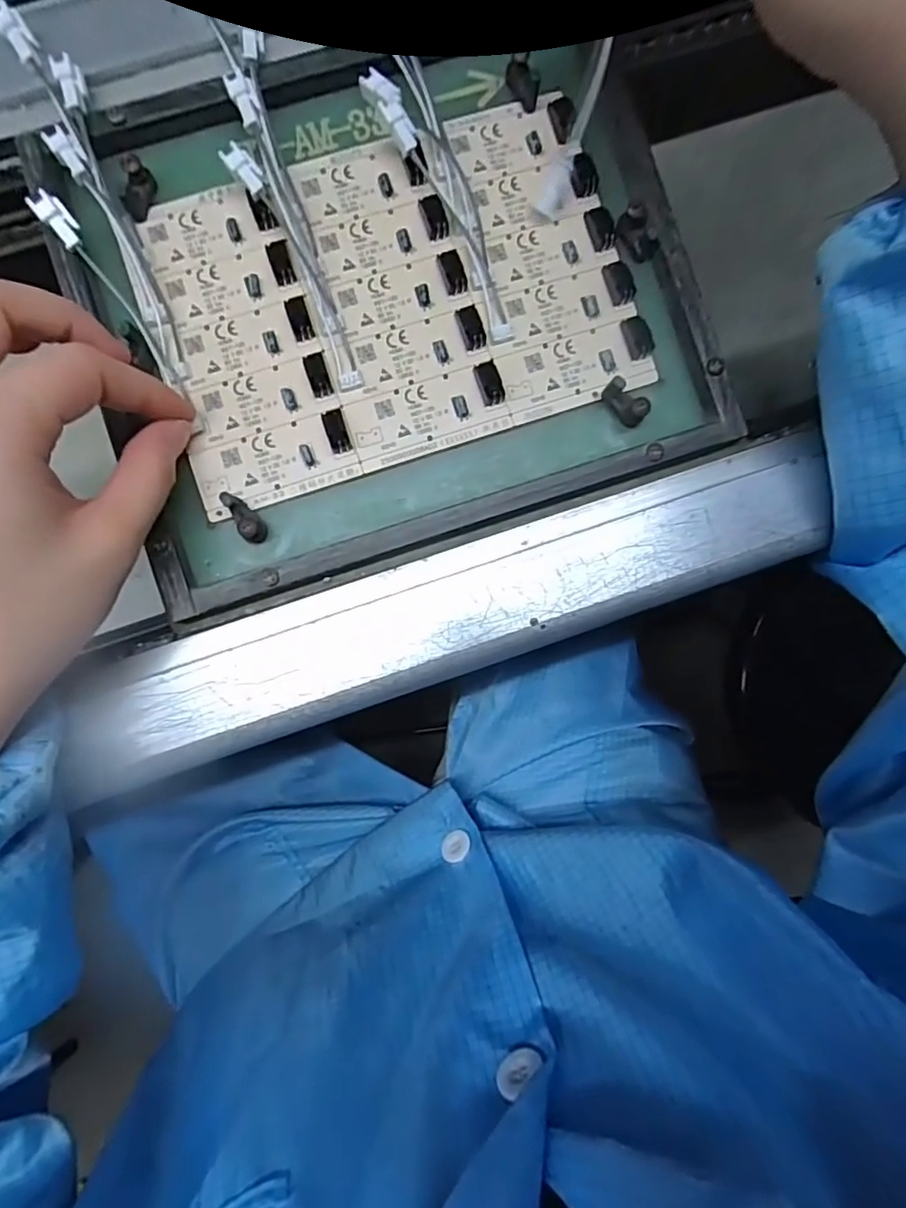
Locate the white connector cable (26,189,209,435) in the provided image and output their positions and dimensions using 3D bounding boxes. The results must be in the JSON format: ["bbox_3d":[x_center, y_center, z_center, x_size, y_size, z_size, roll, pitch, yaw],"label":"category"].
[{"bbox_3d":[-0.126,-0.110,0.224,0.009,0.017,0.096,-34,99,-3],"label":"white connector cable"}]

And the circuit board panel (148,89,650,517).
[{"bbox_3d":[-0.022,-0.124,0.233,0.188,0.010,0.125,-18,91,-4],"label":"circuit board panel"}]

